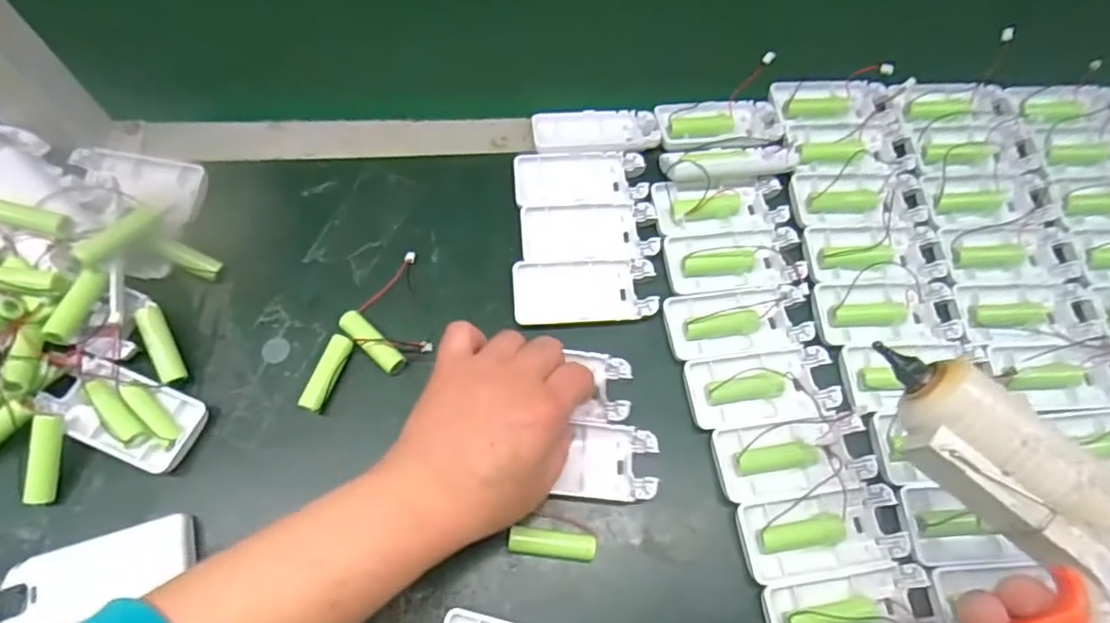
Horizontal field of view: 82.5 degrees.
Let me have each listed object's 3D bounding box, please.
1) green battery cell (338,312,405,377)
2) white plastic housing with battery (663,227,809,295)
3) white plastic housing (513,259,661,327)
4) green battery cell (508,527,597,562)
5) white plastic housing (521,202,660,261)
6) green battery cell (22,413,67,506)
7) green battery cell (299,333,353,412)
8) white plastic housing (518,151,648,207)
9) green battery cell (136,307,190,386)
[{"bbox_3d":[-0.116,0.019,0.403,0.050,0.012,0.015,40,70,14],"label":"green battery cell"},{"bbox_3d":[0.125,-0.035,0.440,0.092,0.014,0.044,-9,67,-7],"label":"white plastic housing with battery"},{"bbox_3d":[0.020,-0.014,0.424,0.093,0.009,0.043,-4,66,-4],"label":"white plastic housing"},{"bbox_3d":[-0.002,0.134,0.363,0.049,0.011,0.014,6,66,0],"label":"green battery cell"},{"bbox_3d":[0.024,-0.055,0.446,0.093,0.010,0.046,-2,66,-4],"label":"white plastic housing"},{"bbox_3d":[-0.287,0.083,0.356,0.012,0.014,0.050,4,86,-1],"label":"green battery cell"},{"bbox_3d":[-0.139,0.038,0.389,0.013,0.015,0.049,17,66,5],"label":"green battery cell"},{"bbox_3d":[0.019,-0.097,0.461,0.094,0.007,0.044,-5,66,-5],"label":"white plastic housing"},{"bbox_3d":[-0.237,0.020,0.382,0.013,0.012,0.049,-23,88,-12],"label":"green battery cell"}]

